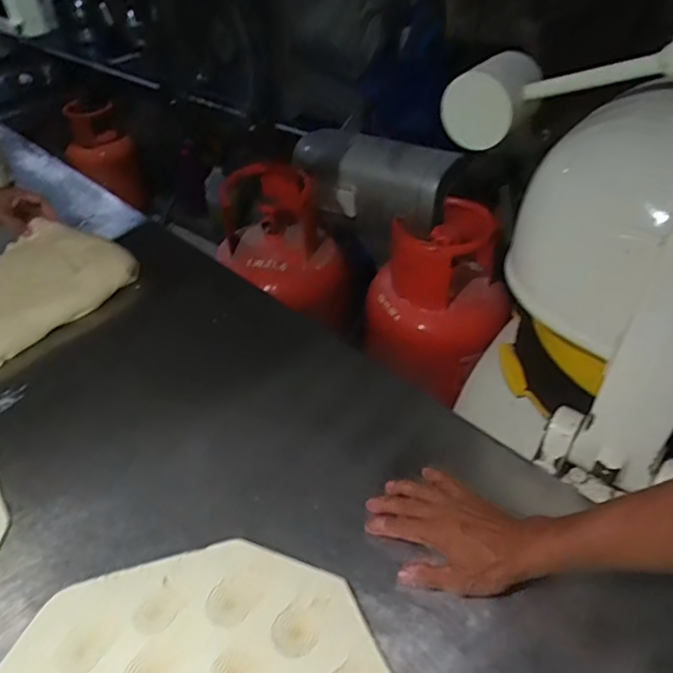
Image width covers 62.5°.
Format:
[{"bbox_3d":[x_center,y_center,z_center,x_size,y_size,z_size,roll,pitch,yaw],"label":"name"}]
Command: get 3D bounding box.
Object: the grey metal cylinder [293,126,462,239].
[{"bbox_3d":[0.077,-0.395,1.342,0.409,0.167,0.167,17,46,22],"label":"grey metal cylinder"}]

